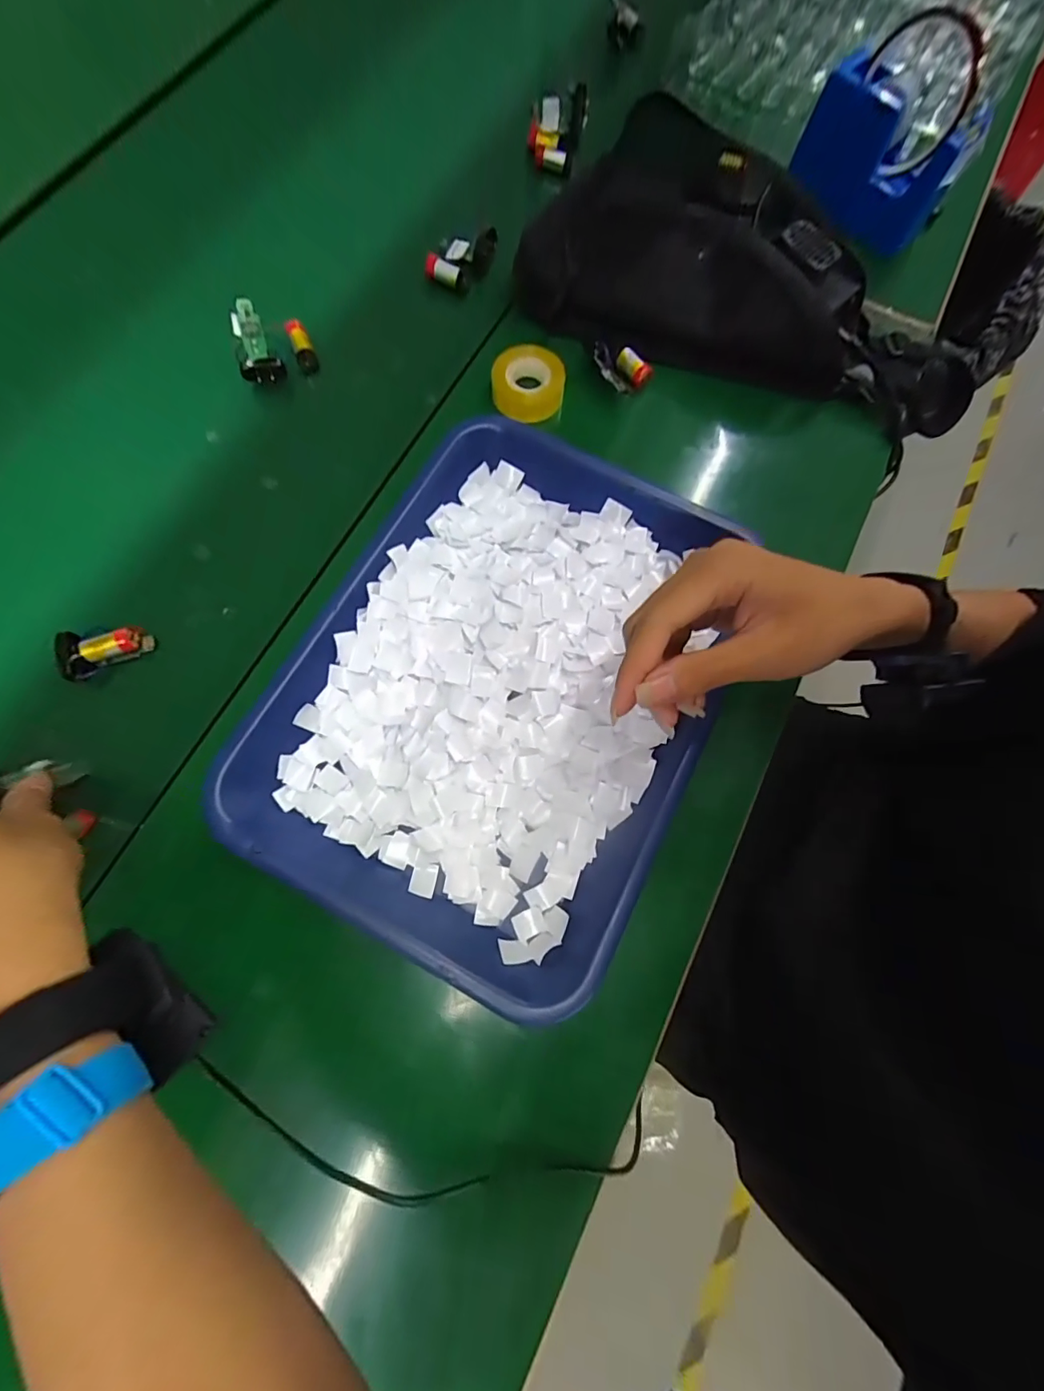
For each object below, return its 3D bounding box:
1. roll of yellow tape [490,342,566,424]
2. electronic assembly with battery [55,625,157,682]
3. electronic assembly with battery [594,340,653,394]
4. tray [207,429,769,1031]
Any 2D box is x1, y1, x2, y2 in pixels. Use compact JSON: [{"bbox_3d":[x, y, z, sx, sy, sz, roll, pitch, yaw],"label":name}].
[{"bbox_3d":[0.005,-0.251,0.382,0.057,0.022,0.047,6,76,-3],"label":"roll of yellow tape"},{"bbox_3d":[-0.277,-0.032,0.317,0.052,0.019,0.032,-22,75,-19],"label":"electronic assembly with battery"},{"bbox_3d":[0.080,-0.265,0.380,0.030,0.018,0.041,-37,82,-12],"label":"electronic assembly with battery"},{"bbox_3d":[-0.012,-0.015,0.313,0.253,0.038,0.328,27,76,2],"label":"tray"}]

